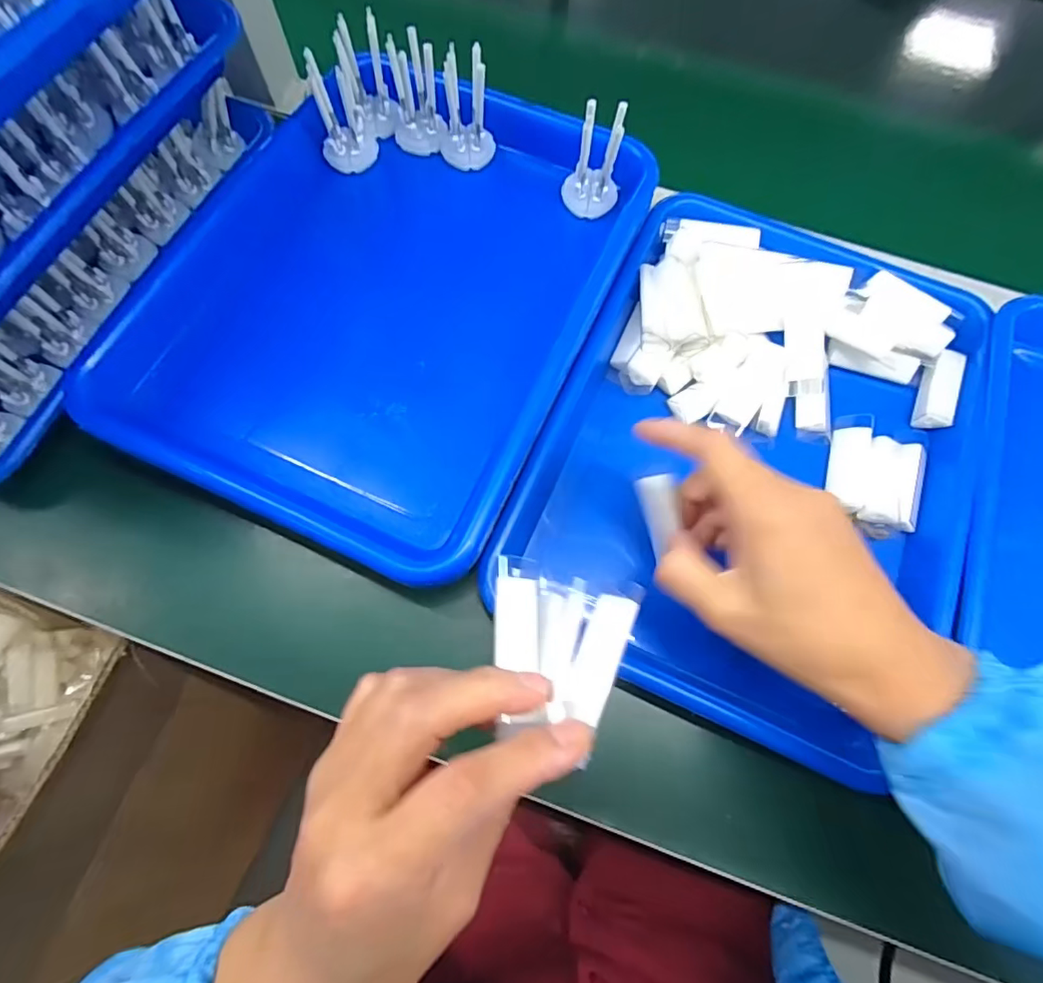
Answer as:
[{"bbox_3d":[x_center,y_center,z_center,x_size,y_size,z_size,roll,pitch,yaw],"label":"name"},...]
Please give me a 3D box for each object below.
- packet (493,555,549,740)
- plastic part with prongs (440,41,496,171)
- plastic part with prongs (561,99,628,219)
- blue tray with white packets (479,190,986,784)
[{"bbox_3d":[-0.003,0.061,0.219,0.020,0.010,0.067,8,68,-25],"label":"packet"},{"bbox_3d":[-0.037,-0.257,0.361,0.036,0.062,0.030,-4,71,-3],"label":"plastic part with prongs"},{"bbox_3d":[0.048,-0.215,0.350,0.035,0.061,0.031,5,71,0],"label":"plastic part with prongs"},{"bbox_3d":[0.145,-0.024,0.342,0.245,0.054,0.315,23,72,6],"label":"blue tray with white packets"}]

